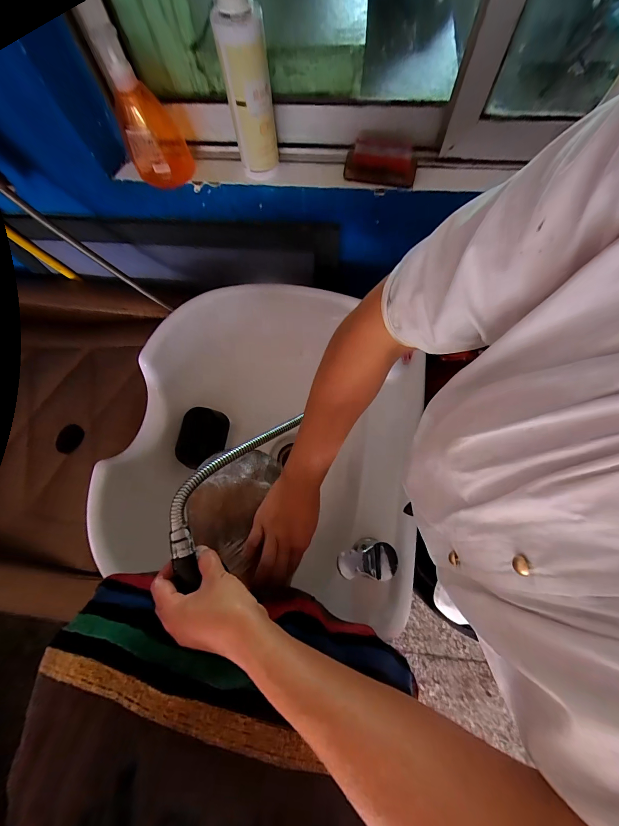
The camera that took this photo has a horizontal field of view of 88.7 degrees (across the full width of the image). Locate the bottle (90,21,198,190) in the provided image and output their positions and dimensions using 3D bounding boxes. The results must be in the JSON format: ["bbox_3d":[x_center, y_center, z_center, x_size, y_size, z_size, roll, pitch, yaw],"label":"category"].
[{"bbox_3d":[-0.247,-0.439,0.481,0.055,0.187,0.079,38,76,14],"label":"bottle"}]

